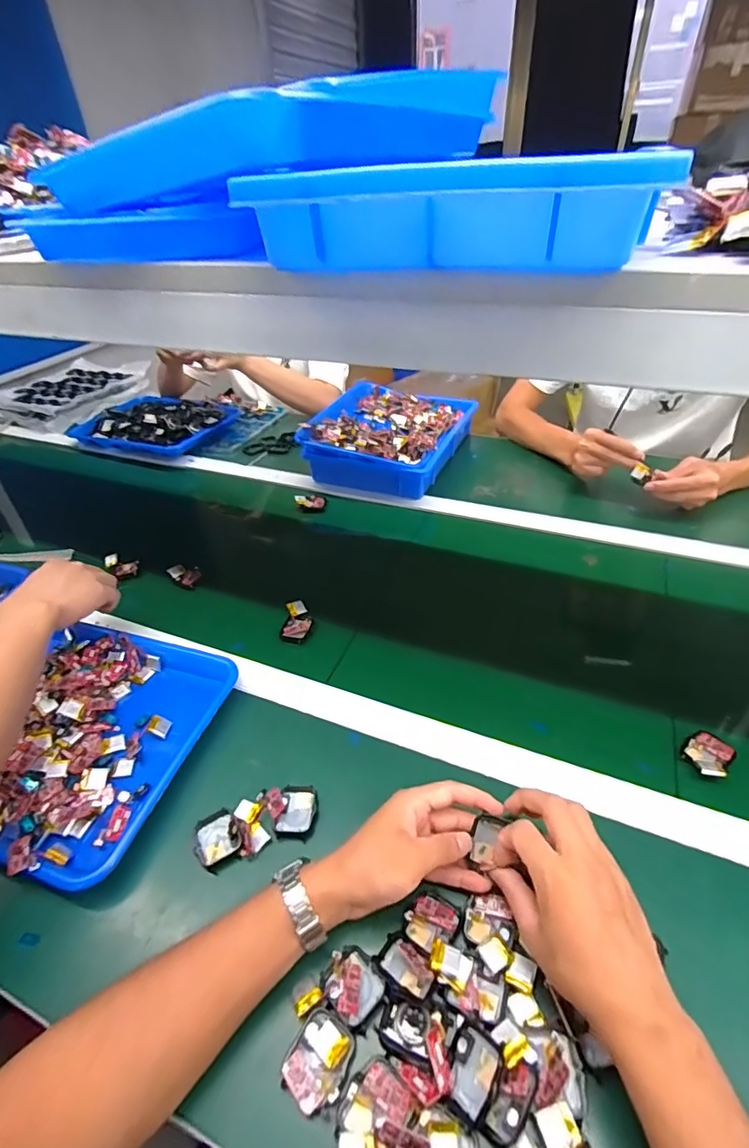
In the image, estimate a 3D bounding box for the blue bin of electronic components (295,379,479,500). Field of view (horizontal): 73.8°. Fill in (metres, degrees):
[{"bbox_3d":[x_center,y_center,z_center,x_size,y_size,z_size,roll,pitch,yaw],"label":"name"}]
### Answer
[{"bbox_3d":[0.037,-0.290,1.019,0.267,0.085,0.327,12,42,18],"label":"blue bin of electronic components"}]

